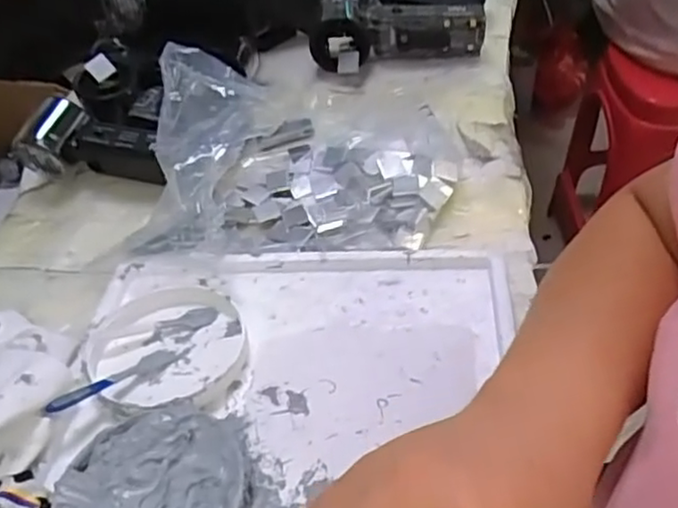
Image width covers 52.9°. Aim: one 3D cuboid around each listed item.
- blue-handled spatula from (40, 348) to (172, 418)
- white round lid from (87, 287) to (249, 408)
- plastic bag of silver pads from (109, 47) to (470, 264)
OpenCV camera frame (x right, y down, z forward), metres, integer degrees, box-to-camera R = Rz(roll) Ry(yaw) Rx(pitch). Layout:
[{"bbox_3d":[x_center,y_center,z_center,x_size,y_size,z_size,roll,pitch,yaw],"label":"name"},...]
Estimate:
[{"bbox_3d":[-0.136,0.079,0.413,0.017,0.013,0.083,32,36,33],"label":"blue-handled spatula"},{"bbox_3d":[-0.111,0.059,0.437,0.100,0.015,0.094,-4,44,4],"label":"white round lid"},{"bbox_3d":[-0.032,-0.079,0.517,0.242,0.090,0.155,1,44,9],"label":"plastic bag of silver pads"}]

